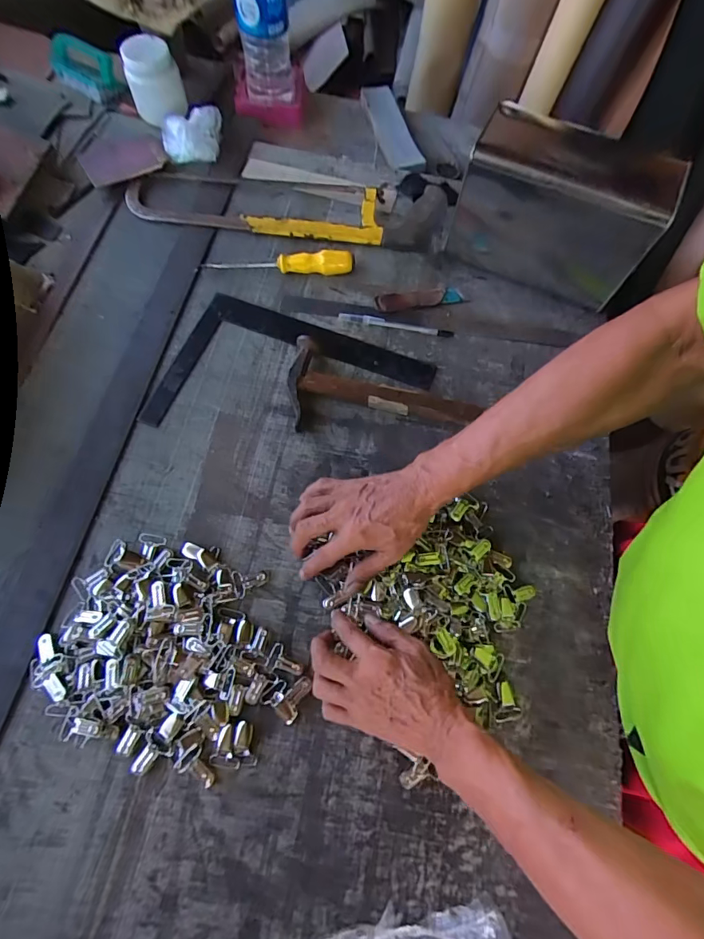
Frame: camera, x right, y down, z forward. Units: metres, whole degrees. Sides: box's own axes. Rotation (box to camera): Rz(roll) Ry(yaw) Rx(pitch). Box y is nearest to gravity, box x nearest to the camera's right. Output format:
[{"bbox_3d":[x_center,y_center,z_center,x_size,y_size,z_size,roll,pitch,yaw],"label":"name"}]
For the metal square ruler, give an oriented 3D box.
[{"bbox_3d":[-0.070,-0.104,0.548,0.313,0.008,0.199,18,67,3],"label":"metal square ruler"}]

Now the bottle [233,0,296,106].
[{"bbox_3d":[-0.128,-0.660,0.631,0.081,0.211,0.062,-7,69,-6],"label":"bottle"}]

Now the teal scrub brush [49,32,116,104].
[{"bbox_3d":[-0.436,-0.649,0.713,0.139,0.037,0.058,36,71,11],"label":"teal scrub brush"}]

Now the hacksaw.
[{"bbox_3d":[-0.134,-0.382,0.641,0.374,0.017,0.111,3,68,-2],"label":"hacksaw"}]

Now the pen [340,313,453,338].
[{"bbox_3d":[0.058,-0.191,0.589,0.149,0.004,0.014,9,68,0],"label":"pen"}]

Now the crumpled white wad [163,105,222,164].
[{"bbox_3d":[-0.238,-0.496,0.658,0.087,0.048,0.061,2,68,-3],"label":"crumpled white wad"}]

